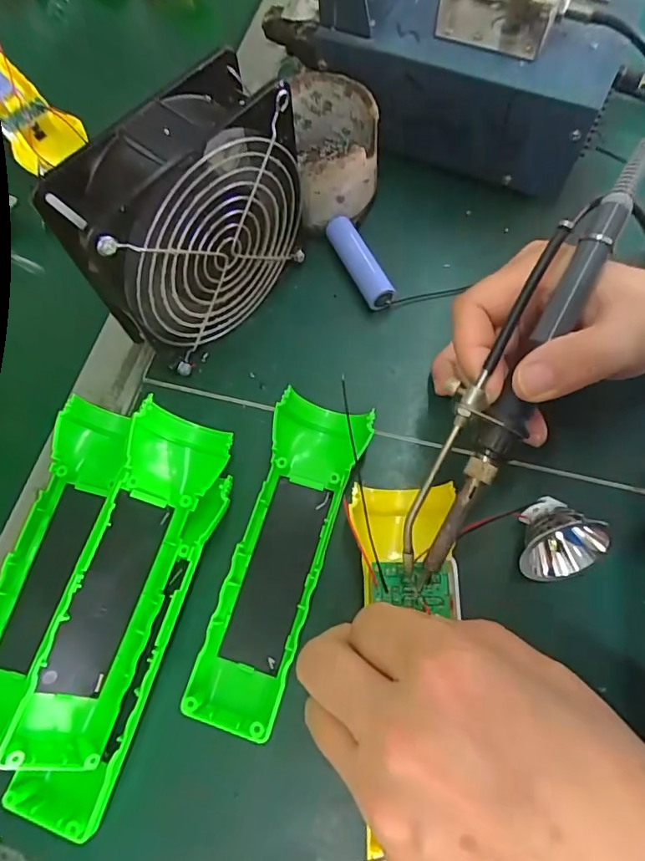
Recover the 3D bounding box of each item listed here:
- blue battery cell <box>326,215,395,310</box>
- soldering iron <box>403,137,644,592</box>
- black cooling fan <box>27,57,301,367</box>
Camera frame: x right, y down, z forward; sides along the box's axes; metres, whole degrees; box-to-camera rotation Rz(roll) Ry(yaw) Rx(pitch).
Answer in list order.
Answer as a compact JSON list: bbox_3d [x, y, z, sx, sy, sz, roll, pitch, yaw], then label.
[{"bbox_3d":[0.024,-0.106,0.317,0.018,0.015,0.065,-25,70,-7],"label":"blue battery cell"},{"bbox_3d":[0.084,-0.028,0.217,0.025,0.022,0.204,28,90,12],"label":"soldering iron"},{"bbox_3d":[-0.068,-0.102,0.264,0.047,0.120,0.122,39,75,15],"label":"black cooling fan"}]

